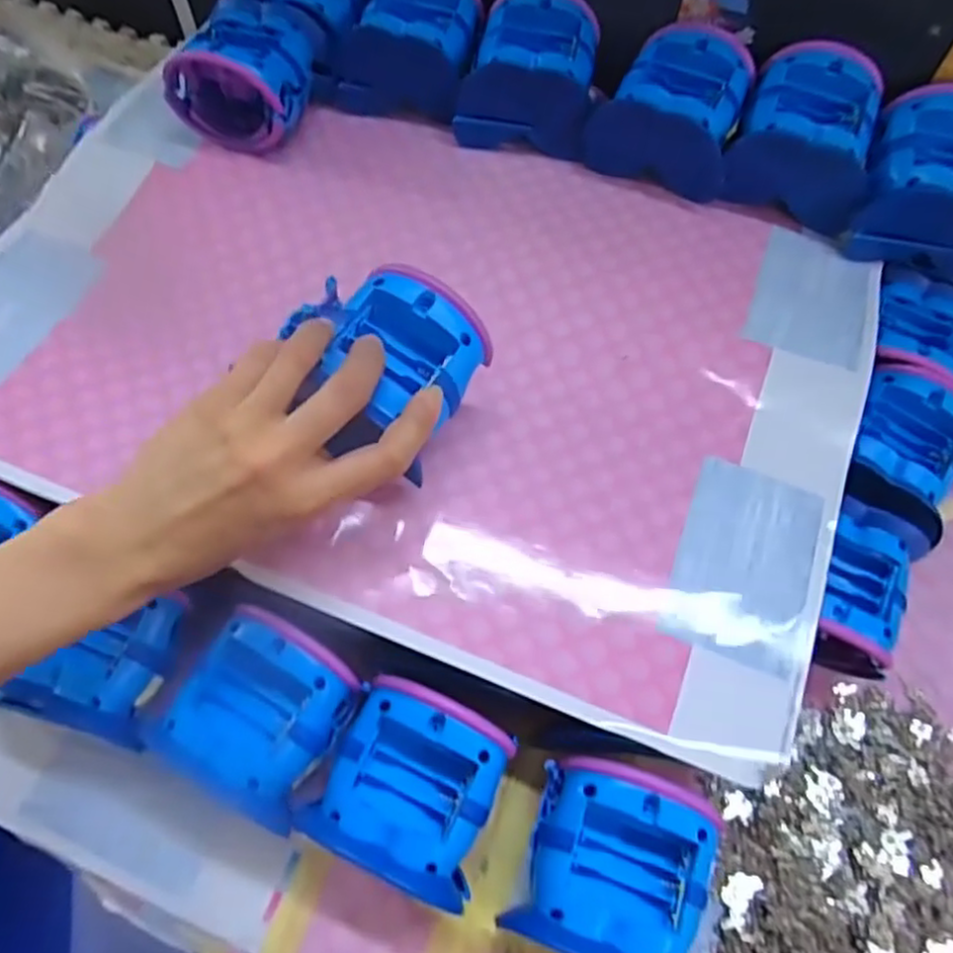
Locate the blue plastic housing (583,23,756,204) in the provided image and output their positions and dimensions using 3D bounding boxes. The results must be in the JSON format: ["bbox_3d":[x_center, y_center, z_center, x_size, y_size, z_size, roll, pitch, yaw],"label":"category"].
[{"bbox_3d":[0.132,-0.247,0.470,0.094,0.059,0.090,22,66,9],"label":"blue plastic housing"}]

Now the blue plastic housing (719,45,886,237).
[{"bbox_3d":[0.214,-0.220,0.456,0.088,0.063,0.088,20,66,7],"label":"blue plastic housing"}]

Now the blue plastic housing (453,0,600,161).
[{"bbox_3d":[0.041,-0.280,0.487,0.088,0.054,0.098,14,65,5],"label":"blue plastic housing"}]

